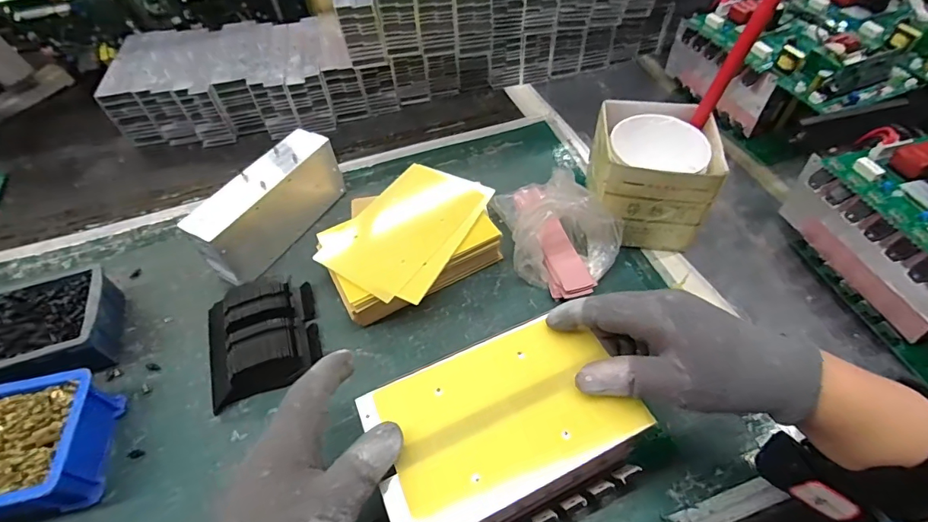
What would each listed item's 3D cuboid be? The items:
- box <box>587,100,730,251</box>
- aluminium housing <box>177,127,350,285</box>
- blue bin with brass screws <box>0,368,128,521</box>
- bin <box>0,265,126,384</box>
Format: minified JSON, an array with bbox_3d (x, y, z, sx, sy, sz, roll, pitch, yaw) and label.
[{"bbox_3d":[0.191,-0.088,0.478,0.107,0.113,0.115,5,54,7],"label":"box"},{"bbox_3d":[-0.209,-0.058,0.496,0.053,0.083,0.173,28,59,21],"label":"aluminium housing"},{"bbox_3d":[-0.371,0.157,0.360,0.149,0.058,0.106,-10,54,-5],"label":"blue bin with brass screws"},{"bbox_3d":[-0.410,0.076,0.427,0.144,0.053,0.106,-14,54,-8],"label":"bin"}]

